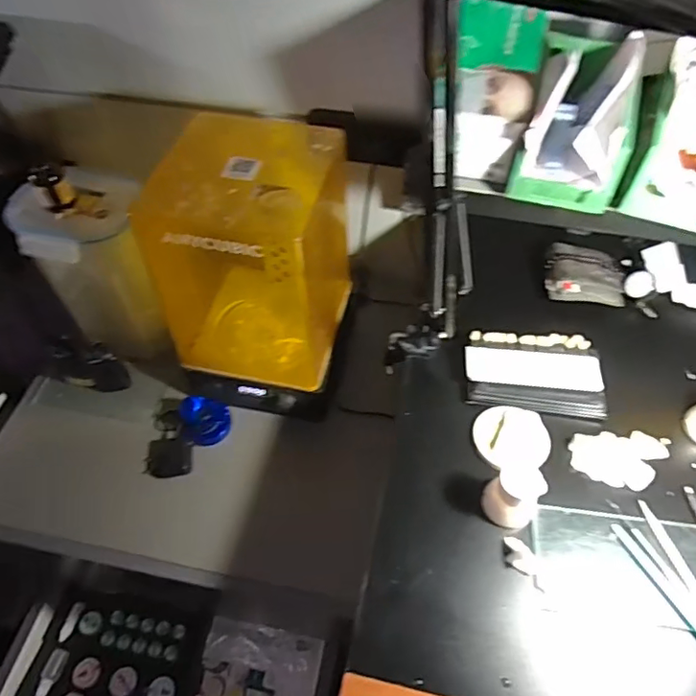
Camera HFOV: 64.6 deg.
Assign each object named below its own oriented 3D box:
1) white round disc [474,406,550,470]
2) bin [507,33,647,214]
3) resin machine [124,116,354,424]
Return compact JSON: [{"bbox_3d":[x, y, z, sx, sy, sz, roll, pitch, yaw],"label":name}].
[{"bbox_3d":[0.182,0.098,0.612,0.081,0.009,0.072,-2,53,-3],"label":"white round disc"},{"bbox_3d":[0.238,-0.240,0.579,0.103,0.114,0.141,12,54,8],"label":"bin"},{"bbox_3d":[-0.131,-0.093,0.785,0.236,0.379,0.224,9,54,6],"label":"resin machine"}]

